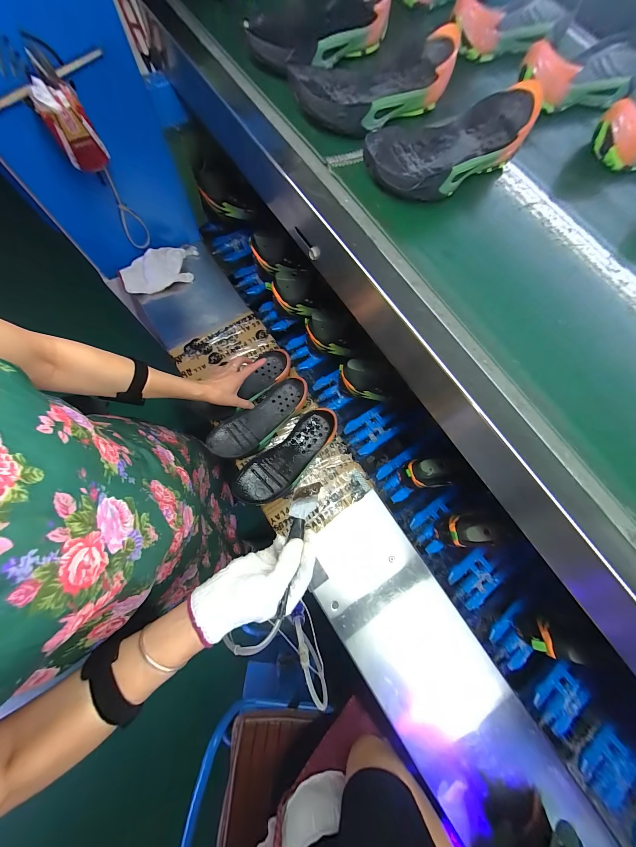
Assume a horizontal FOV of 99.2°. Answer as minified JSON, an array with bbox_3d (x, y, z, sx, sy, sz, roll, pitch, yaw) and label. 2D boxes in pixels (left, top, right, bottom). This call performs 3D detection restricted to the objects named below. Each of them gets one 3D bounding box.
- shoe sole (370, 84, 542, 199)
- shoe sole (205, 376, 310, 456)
[{"bbox_3d":[0.182,-0.370,0.360,0.246,0.044,0.100,-24,76,-8],"label":"shoe sole"},{"bbox_3d":[-0.130,-0.012,0.629,0.253,0.025,0.093,-39,79,-12],"label":"shoe sole"}]

